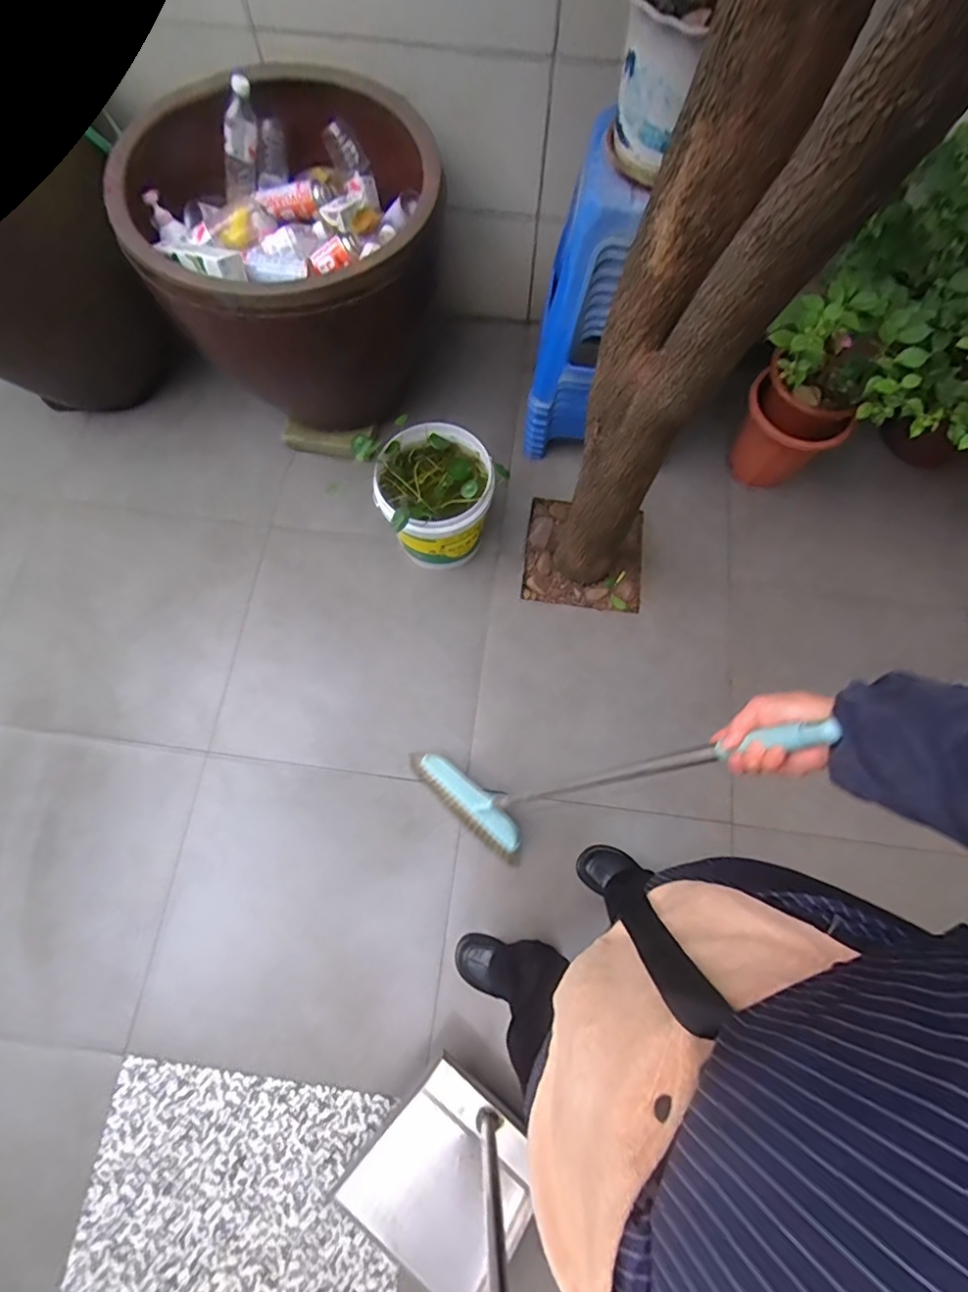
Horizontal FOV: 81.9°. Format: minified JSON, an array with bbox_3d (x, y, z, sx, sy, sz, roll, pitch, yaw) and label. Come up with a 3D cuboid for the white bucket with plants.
[{"bbox_3d":[-0.112,-0.336,1.315,0.252,0.280,0.252,0,71,-1],"label":"white bucket with plants"}]

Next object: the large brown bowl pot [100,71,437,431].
[{"bbox_3d":[-0.393,-0.817,1.250,0.565,0.486,0.564,0,71,-1],"label":"large brown bowl pot"}]

